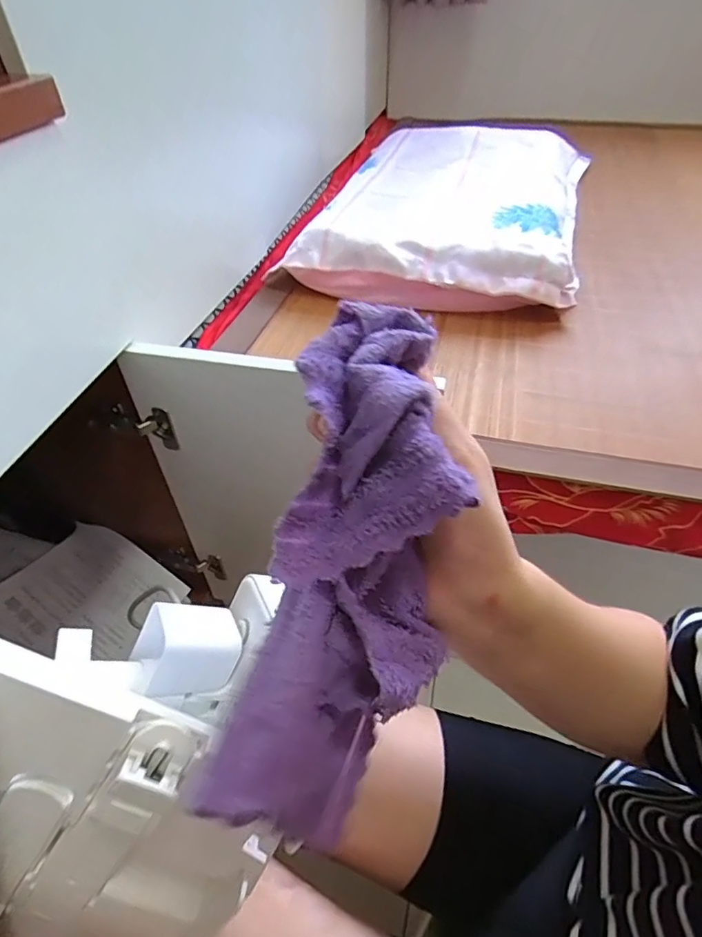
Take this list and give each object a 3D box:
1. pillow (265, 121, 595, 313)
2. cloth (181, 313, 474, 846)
[{"bbox_3d":[0.195,-0.493,0.926,0.446,0.098,0.629,11,45,13],"label":"pillow"},{"bbox_3d":[0.003,0.036,0.198,0.069,0.053,0.208,11,87,11],"label":"cloth"}]

